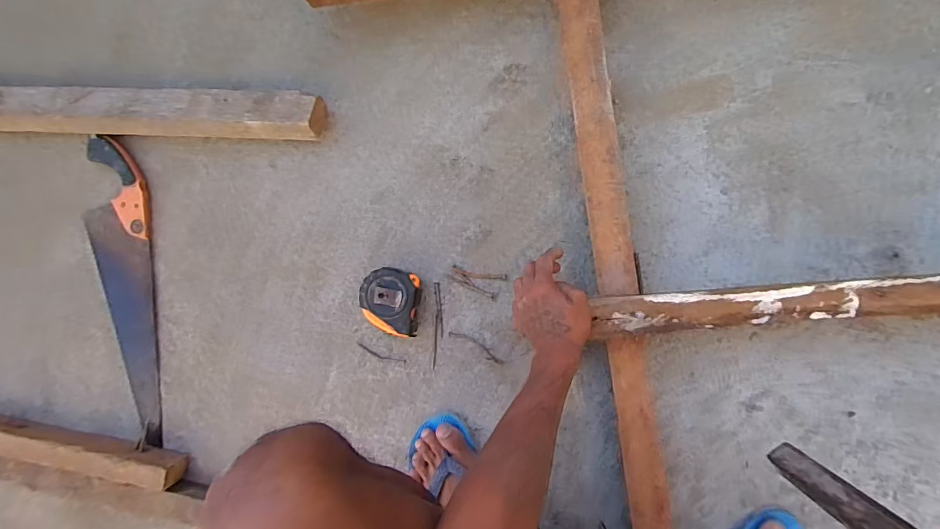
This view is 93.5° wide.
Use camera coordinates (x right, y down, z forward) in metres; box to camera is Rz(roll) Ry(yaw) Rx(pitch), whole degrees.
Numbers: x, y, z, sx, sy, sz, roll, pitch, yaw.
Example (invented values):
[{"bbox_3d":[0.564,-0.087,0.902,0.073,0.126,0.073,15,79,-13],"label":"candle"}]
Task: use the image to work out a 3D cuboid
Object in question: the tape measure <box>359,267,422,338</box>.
[{"bbox_3d":[-0.106,0.050,0.598,0.076,0.045,0.085,4,91,6],"label":"tape measure"}]

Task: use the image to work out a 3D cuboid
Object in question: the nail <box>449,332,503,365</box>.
[{"bbox_3d":[0.009,0.112,0.603,0.083,0.004,0.015,31,93,7],"label":"nail"}]

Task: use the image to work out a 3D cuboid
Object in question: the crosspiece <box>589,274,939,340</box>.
[{"bbox_3d":[0.428,0.040,0.479,0.563,0.021,0.047,-4,88,6],"label":"crosspiece"}]

